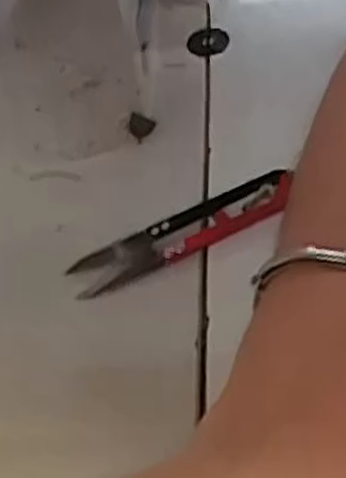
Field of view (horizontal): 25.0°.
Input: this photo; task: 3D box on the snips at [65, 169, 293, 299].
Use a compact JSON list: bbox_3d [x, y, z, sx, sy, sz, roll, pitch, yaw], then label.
[{"bbox_3d":[0.004,-0.003,0.333,0.098,0.016,0.022,-23,51,-12],"label":"snips"}]

